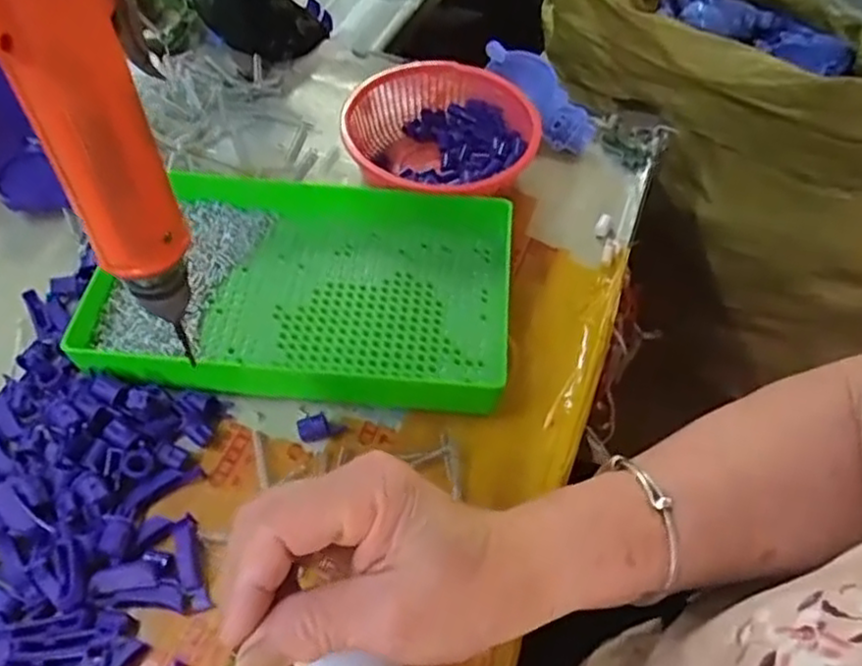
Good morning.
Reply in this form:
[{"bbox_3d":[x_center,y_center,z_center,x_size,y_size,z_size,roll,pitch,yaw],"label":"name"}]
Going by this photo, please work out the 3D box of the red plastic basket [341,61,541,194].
[{"bbox_3d":[0.002,-0.135,0.516,0.128,0.047,0.131,1,53,-1],"label":"red plastic basket"}]

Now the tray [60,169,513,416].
[{"bbox_3d":[-0.073,-0.032,0.444,0.246,0.037,0.165,7,53,3],"label":"tray"}]

